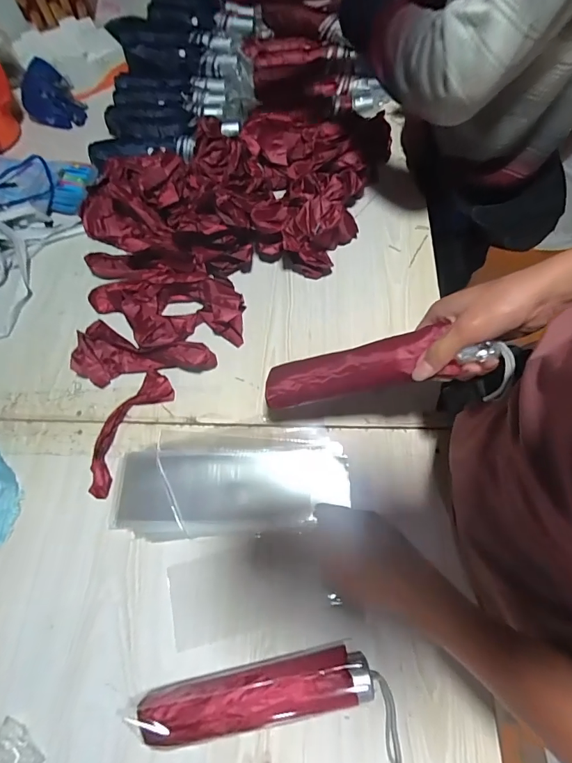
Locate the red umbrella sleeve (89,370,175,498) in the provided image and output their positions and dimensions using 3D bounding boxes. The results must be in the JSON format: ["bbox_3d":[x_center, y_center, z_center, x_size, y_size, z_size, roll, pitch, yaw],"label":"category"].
[{"bbox_3d":[-0.224,0.068,0.561,0.054,0.020,0.180,27,69,14],"label":"red umbrella sleeve"}]

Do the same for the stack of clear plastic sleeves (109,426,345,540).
[{"bbox_3d":[-0.072,0.129,0.530,0.304,0.013,0.139,-2,65,2],"label":"stack of clear plastic sleeves"}]

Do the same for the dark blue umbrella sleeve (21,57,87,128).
[{"bbox_3d":[-0.495,-0.596,0.836,0.107,0.087,0.091,-37,68,-14],"label":"dark blue umbrella sleeve"}]

